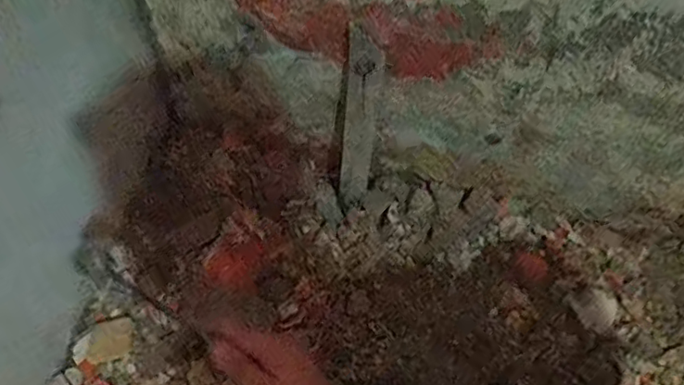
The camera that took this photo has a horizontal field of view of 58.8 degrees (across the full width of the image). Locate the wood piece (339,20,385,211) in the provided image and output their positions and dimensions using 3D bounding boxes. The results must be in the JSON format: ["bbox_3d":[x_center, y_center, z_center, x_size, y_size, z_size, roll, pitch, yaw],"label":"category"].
[{"bbox_3d":[0.022,-0.082,0.823,0.044,0.327,0.021,9,50,4],"label":"wood piece"}]

